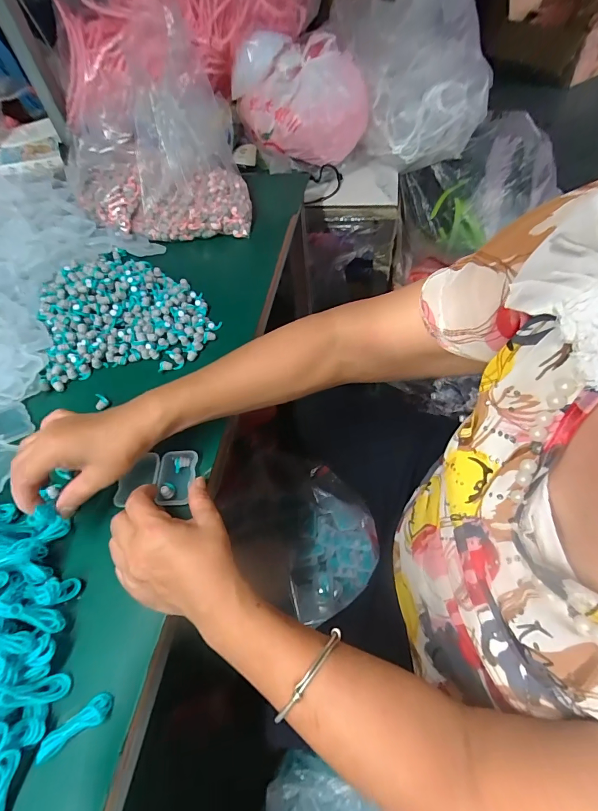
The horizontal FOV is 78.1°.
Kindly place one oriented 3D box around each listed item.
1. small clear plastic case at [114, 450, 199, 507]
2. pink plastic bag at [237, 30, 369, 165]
[{"bbox_3d":[-0.142,0.074,0.368,0.079,0.013,0.055,-6,56,1],"label":"small clear plastic case"},{"bbox_3d":[0.014,-0.604,0.744,0.246,0.156,0.149,-17,57,-6],"label":"pink plastic bag"}]

